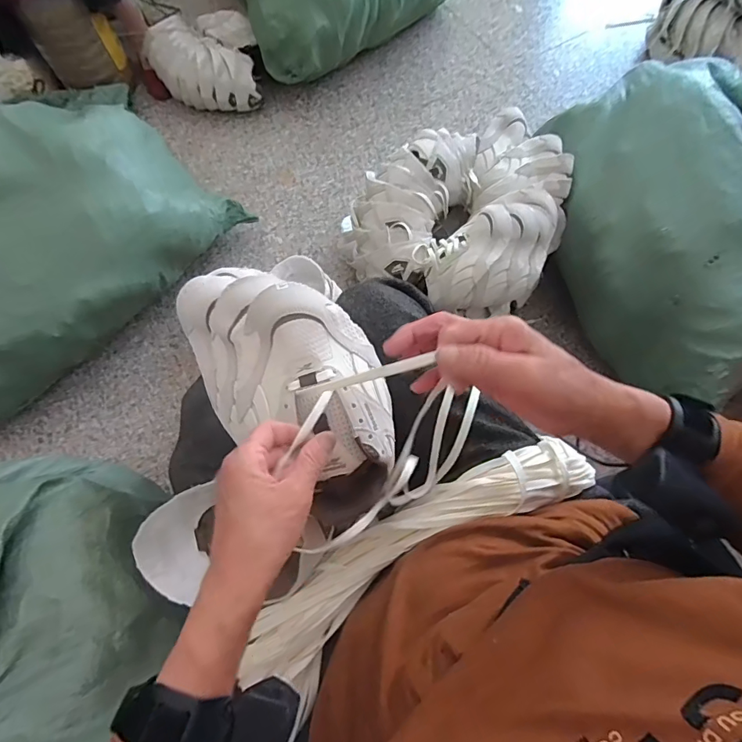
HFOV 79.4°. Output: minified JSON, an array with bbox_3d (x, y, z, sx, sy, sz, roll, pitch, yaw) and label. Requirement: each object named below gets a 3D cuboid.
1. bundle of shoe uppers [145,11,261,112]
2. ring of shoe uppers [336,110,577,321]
[{"bbox_3d":[-0.461,-0.848,1.234,0.319,0.144,0.217,6,69,5],"label":"bundle of shoe uppers"},{"bbox_3d":[0.178,-0.319,0.857,0.374,0.128,0.401,26,75,7],"label":"ring of shoe uppers"}]

